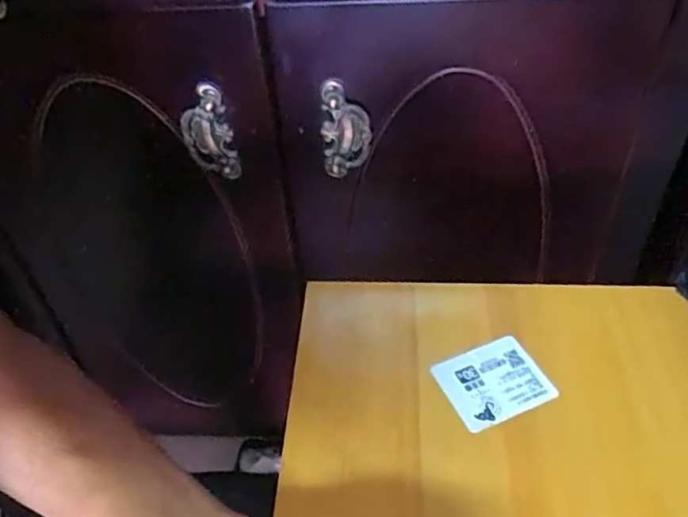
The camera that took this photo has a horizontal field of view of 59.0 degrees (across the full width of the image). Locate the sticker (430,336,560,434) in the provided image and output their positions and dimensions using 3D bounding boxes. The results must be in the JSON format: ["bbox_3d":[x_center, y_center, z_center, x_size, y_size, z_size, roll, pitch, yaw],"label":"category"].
[{"bbox_3d":[0.089,0.073,0.360,0.059,0.004,0.049,-18,45,-13],"label":"sticker"}]

